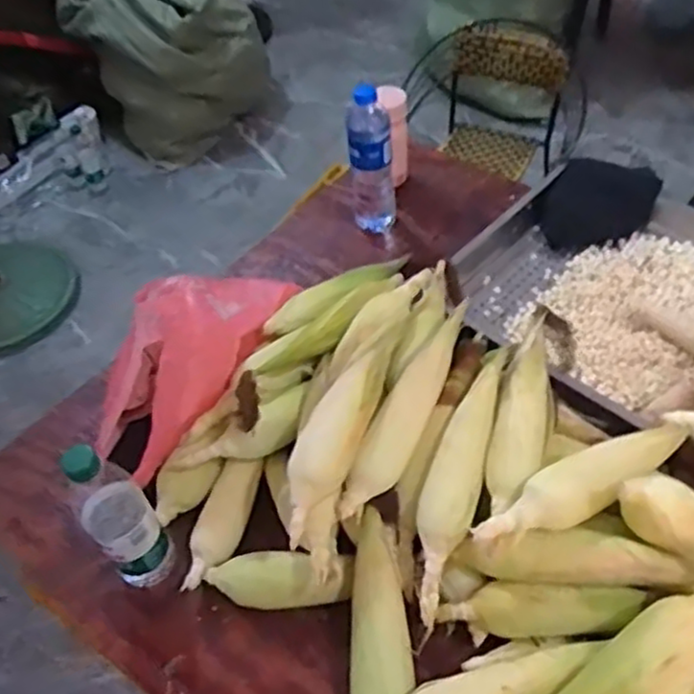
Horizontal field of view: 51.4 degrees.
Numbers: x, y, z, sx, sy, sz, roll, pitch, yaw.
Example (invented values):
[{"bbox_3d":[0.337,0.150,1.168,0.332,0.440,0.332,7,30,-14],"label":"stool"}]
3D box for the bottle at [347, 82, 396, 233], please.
[{"bbox_3d":[0.035,-0.268,1.064,0.060,0.233,0.063,-4,50,3],"label":"bottle"}]

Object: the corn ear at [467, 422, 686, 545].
[{"bbox_3d":[0.240,0.126,0.685,0.258,0.067,0.062,-28,53,-16],"label":"corn ear"}]

